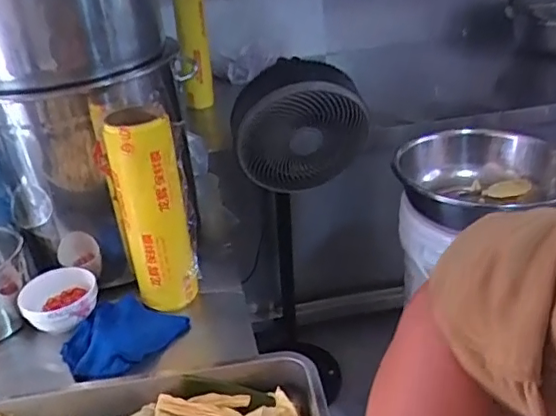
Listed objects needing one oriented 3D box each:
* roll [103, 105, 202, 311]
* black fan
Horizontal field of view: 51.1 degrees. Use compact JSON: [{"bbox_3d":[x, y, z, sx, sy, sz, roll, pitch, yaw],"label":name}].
[{"bbox_3d":[-0.190,0.010,0.899,0.104,0.313,0.081,-11,30,-13],"label":"roll"},{"bbox_3d":[0.043,-0.197,1.305,0.297,0.308,0.167,-11,47,-6],"label":"black fan"}]

